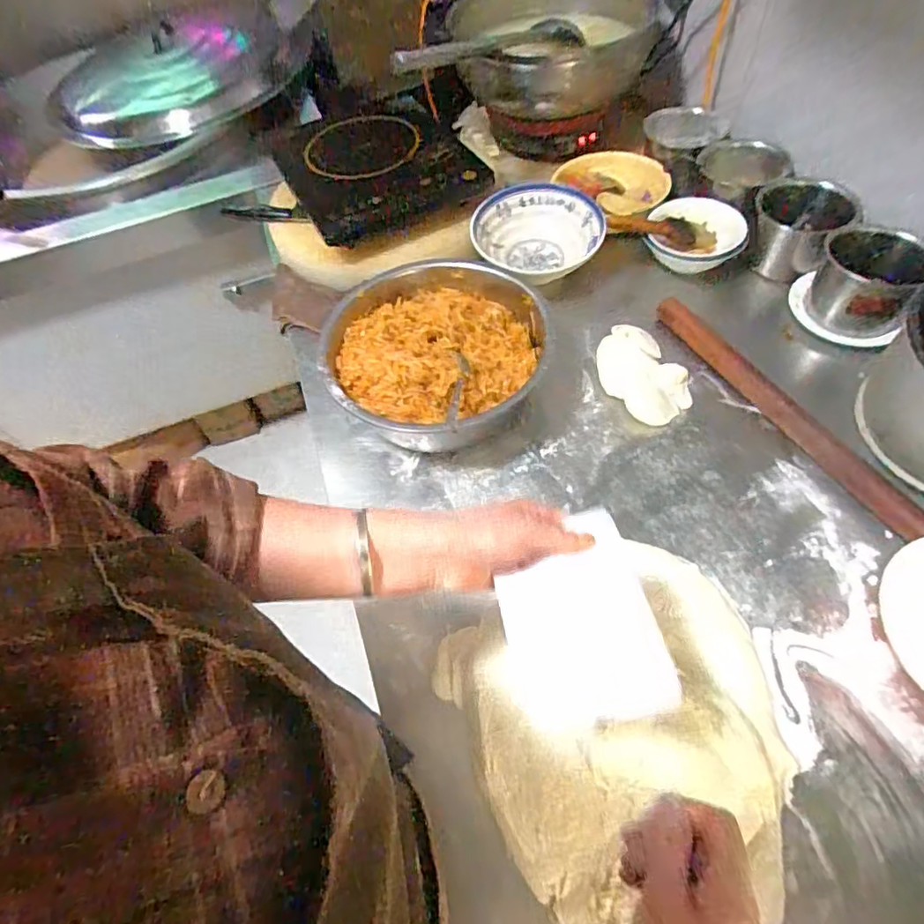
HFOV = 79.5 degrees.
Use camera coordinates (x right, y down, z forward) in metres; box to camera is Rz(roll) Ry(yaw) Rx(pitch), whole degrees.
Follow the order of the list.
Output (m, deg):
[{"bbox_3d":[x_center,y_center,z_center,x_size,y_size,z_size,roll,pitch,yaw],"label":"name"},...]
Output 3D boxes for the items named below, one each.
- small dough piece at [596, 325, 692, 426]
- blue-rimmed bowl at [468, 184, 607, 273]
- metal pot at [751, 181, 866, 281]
[{"bbox_3d":[0.244,-0.124,0.762,0.097,0.026,0.156,-27,57,-14],"label":"small dough piece"},{"bbox_3d":[0.119,-0.349,0.903,0.208,0.084,0.225,8,56,10],"label":"blue-rimmed bowl"},{"bbox_3d":[0.509,-0.352,0.851,0.138,0.100,0.124,31,63,24],"label":"metal pot"}]

